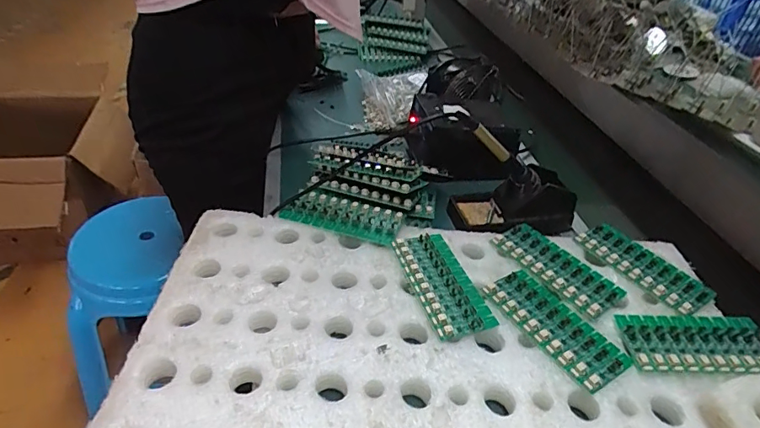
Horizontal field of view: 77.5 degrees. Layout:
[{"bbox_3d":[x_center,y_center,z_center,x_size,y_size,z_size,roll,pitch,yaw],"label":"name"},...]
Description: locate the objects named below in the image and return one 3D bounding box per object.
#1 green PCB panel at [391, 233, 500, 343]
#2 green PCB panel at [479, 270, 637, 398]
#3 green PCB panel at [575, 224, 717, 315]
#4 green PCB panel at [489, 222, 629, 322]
[{"bbox_3d":[0.063,0.069,0.489,0.063,0.004,0.136,-9,40,-18],"label":"green PCB panel"},{"bbox_3d":[0.167,0.104,0.454,0.061,0.007,0.137,-20,44,-29],"label":"green PCB panel"},{"bbox_3d":[0.292,0.057,0.525,0.062,0.013,0.134,-18,43,-27],"label":"green PCB panel"},{"bbox_3d":[0.194,0.056,0.517,0.060,0.010,0.136,-22,45,-31],"label":"green PCB panel"}]

